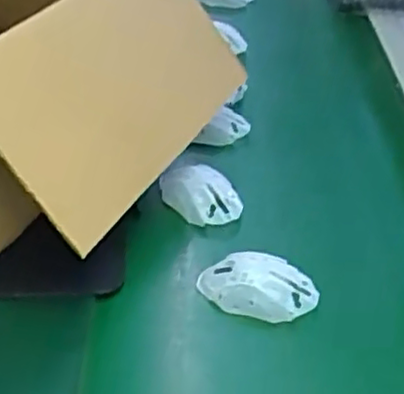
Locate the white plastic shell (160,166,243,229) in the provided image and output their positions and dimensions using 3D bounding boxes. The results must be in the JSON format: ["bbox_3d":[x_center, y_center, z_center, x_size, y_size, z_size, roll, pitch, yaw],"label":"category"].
[{"bbox_3d":[-0.002,-0.001,0.810,0.064,0.041,0.091,-30,48,-35],"label":"white plastic shell"}]

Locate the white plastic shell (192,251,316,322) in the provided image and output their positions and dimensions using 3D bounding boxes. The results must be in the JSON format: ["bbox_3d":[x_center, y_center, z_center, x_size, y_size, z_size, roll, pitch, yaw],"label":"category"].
[{"bbox_3d":[0.055,0.088,0.695,0.115,0.037,0.058,7,38,5],"label":"white plastic shell"}]

